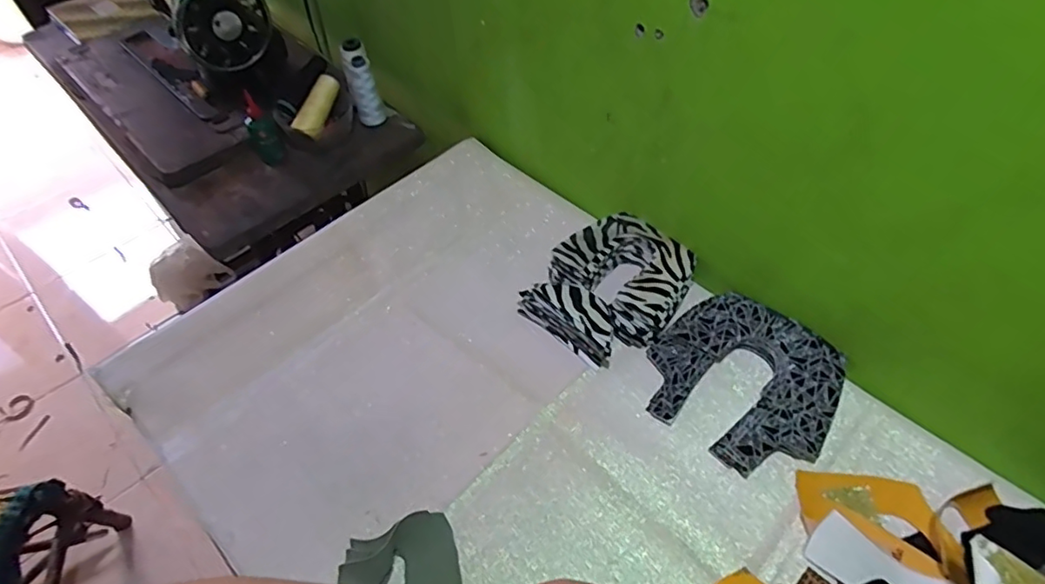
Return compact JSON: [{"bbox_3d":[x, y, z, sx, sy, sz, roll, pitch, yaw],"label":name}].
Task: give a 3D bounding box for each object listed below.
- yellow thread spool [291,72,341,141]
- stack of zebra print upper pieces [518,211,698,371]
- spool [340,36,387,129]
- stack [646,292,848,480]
[{"bbox_3d":[-0.325,-0.302,0.937,0.031,0.041,0.117,15,74,16],"label":"yellow thread spool"},{"bbox_3d":[0.113,-0.011,0.729,0.166,0.049,0.196,33,61,26],"label":"stack of zebra print upper pieces"},{"bbox_3d":[-0.264,-0.340,0.962,0.044,0.139,0.046,-2,52,3],"label":"spool"},{"bbox_3d":[0.244,0.096,0.647,0.193,0.035,0.180,33,61,26],"label":"stack"}]

